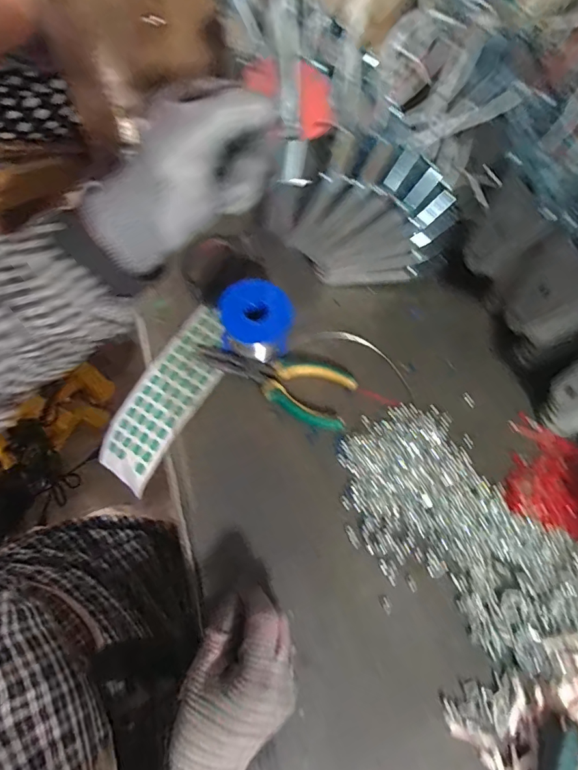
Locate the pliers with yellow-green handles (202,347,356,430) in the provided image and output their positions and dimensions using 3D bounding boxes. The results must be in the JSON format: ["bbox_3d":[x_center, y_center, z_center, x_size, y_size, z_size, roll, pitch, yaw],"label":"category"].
[{"bbox_3d":[-0.014,-0.008,0.445,0.154,0.015,0.065,19,67,2],"label":"pliers with yellow-green handles"}]

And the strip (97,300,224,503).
[{"bbox_3d":[-0.116,0.009,0.453,0.063,0.024,0.185,31,72,8],"label":"strip"}]

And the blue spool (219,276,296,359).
[{"bbox_3d":[-0.031,-0.059,0.435,0.066,0.057,0.061,15,70,1],"label":"blue spool"}]

